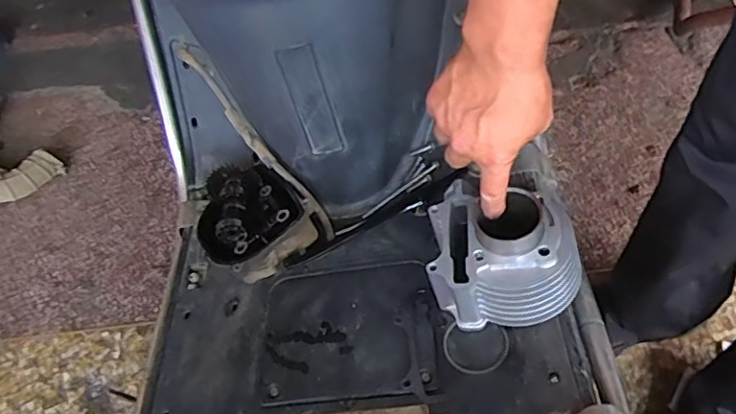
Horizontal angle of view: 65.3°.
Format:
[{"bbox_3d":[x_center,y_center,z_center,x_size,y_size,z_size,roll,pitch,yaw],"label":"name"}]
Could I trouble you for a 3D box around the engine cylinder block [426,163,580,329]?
[{"bbox_3d":[0.122,0.036,0.515,0.127,0.093,0.117,3,56,5],"label":"engine cylinder block"}]

